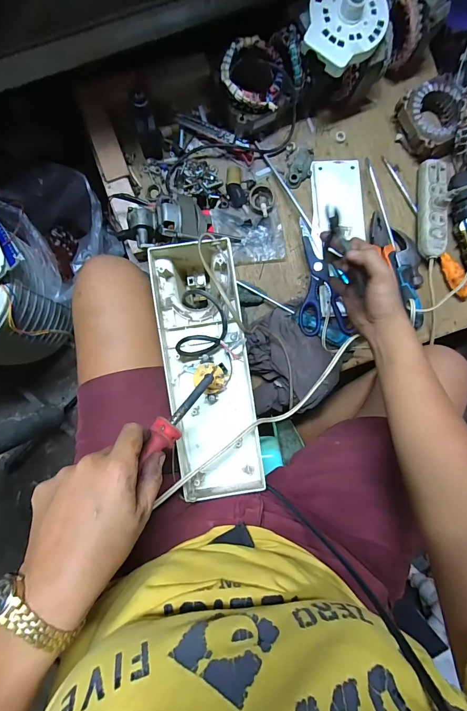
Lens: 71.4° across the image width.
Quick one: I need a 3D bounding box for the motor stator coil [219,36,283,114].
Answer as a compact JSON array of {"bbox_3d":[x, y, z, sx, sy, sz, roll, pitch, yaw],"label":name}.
[{"bbox_3d":[0.029,-0.435,0.506,0.093,0.030,0.093,0,90,-4],"label":"motor stator coil"}]

